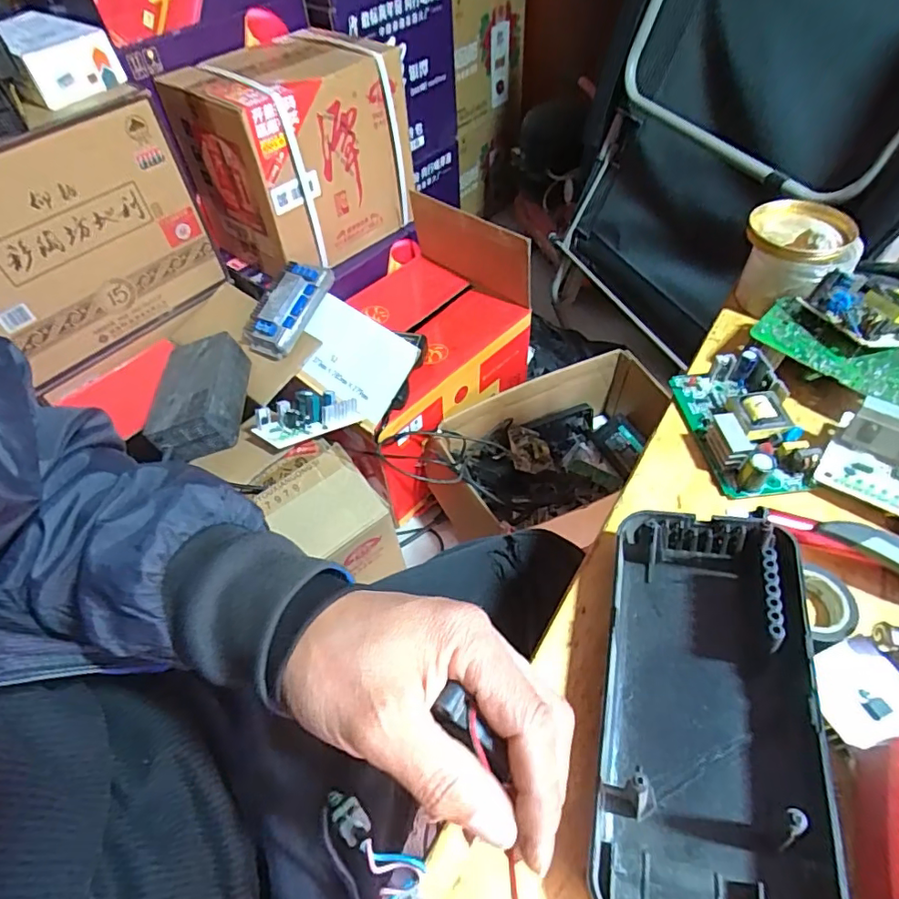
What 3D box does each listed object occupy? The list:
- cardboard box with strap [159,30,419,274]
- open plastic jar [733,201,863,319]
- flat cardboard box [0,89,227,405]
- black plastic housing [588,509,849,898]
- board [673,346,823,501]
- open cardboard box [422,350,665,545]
[{"bbox_3d":[-0.256,-0.513,0.952,0.216,0.291,0.324,34,61,26],"label":"cardboard box with strap"},{"bbox_3d":[0.318,-0.175,0.502,0.082,0.080,0.096,-19,53,-11],"label":"open plastic jar"},{"bbox_3d":[-0.550,-0.292,0.822,0.040,0.334,0.377,32,60,25],"label":"flat cardboard box"},{"bbox_3d":[0.137,0.131,0.283,0.099,0.059,0.209,9,53,11],"label":"black plastic housing"},{"bbox_3d":[0.229,-0.023,0.419,0.069,0.030,0.118,-7,52,-2],"label":"board"},{"bbox_3d":[0.182,-0.003,0.980,0.445,0.180,0.182,-22,54,-13],"label":"open cardboard box"}]

